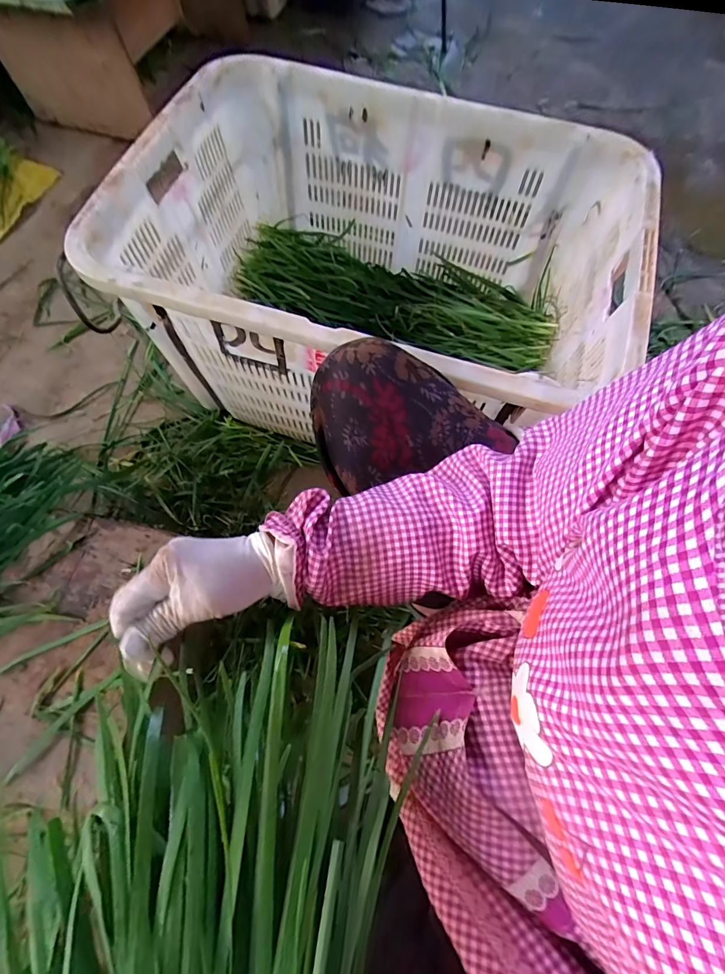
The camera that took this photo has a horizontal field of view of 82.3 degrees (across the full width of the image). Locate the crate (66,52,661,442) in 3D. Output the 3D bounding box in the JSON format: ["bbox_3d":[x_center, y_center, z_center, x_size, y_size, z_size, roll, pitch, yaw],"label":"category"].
[{"bbox_3d":[0.030,-0.322,0.663,0.663,0.305,0.494,15,71,5],"label":"crate"}]

